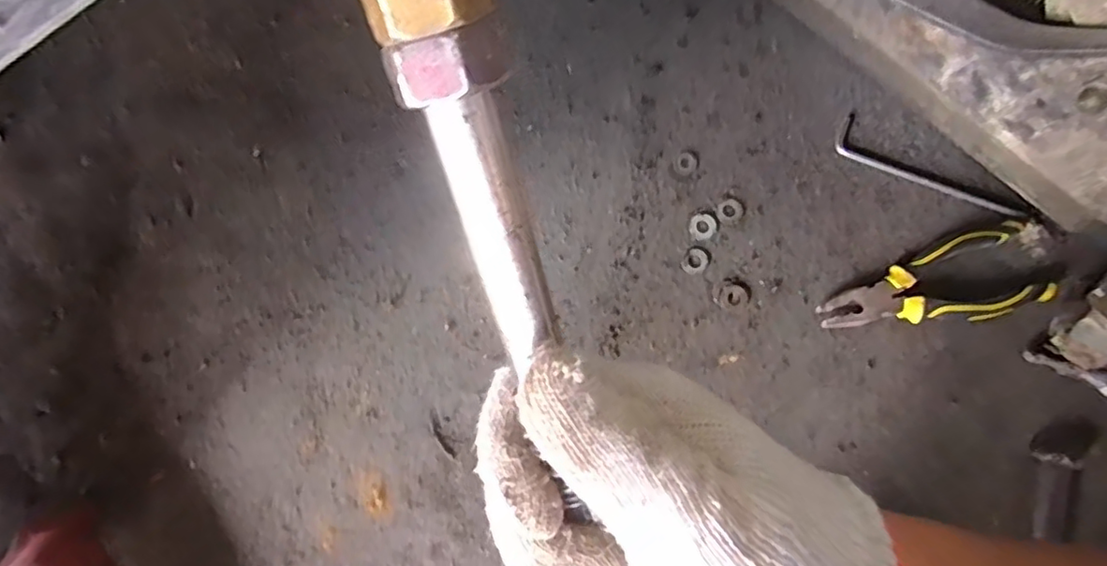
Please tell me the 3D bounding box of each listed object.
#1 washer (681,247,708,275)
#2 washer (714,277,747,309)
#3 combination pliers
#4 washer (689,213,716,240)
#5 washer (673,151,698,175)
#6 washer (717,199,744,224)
[{"bbox_3d":[0.129,-0.020,0.547,0.022,0.004,0.025,29,79,8],"label":"washer"},{"bbox_3d":[0.159,0.009,0.538,0.028,0.004,0.028,0,77,2],"label":"washer"},{"bbox_3d":[0.326,0.009,0.520,0.193,0.025,0.072,-18,77,-2],"label":"combination pliers"},{"bbox_3d":[0.138,-0.053,0.555,0.024,0.004,0.026,0,77,2],"label":"washer"},{"bbox_3d":[0.126,-0.114,0.573,0.022,0.004,0.022,0,77,2],"label":"washer"},{"bbox_3d":[0.164,-0.067,0.559,0.025,0.004,0.023,0,77,2],"label":"washer"}]

